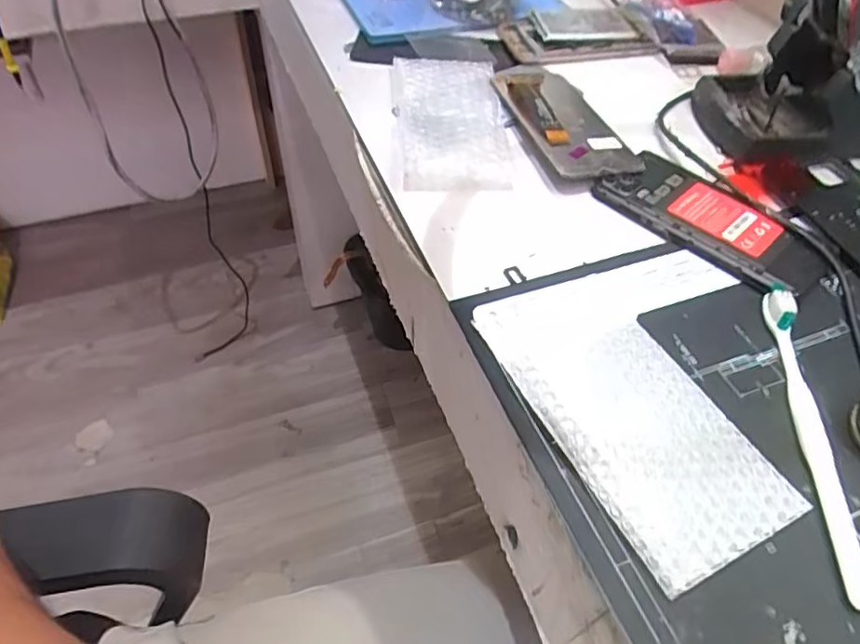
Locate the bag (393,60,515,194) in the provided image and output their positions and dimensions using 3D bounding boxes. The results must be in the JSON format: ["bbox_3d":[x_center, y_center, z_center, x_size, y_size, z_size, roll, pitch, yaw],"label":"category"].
[{"bbox_3d":[0.014,-0.171,0.492,0.089,0.022,0.180,-1,44,-2],"label":"bag"}]

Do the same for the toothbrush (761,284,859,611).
[{"bbox_3d":[0.204,0.052,0.317,0.016,0.016,0.180,8,50,3],"label":"toothbrush"}]

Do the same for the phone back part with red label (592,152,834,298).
[{"bbox_3d":[0.197,-0.072,0.422,0.069,0.007,0.150,-31,59,-26],"label":"phone back part with red label"}]

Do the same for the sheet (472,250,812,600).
[{"bbox_3d":[0.136,0.029,0.335,0.166,0.008,0.175,-20,54,-19],"label":"sheet"}]

